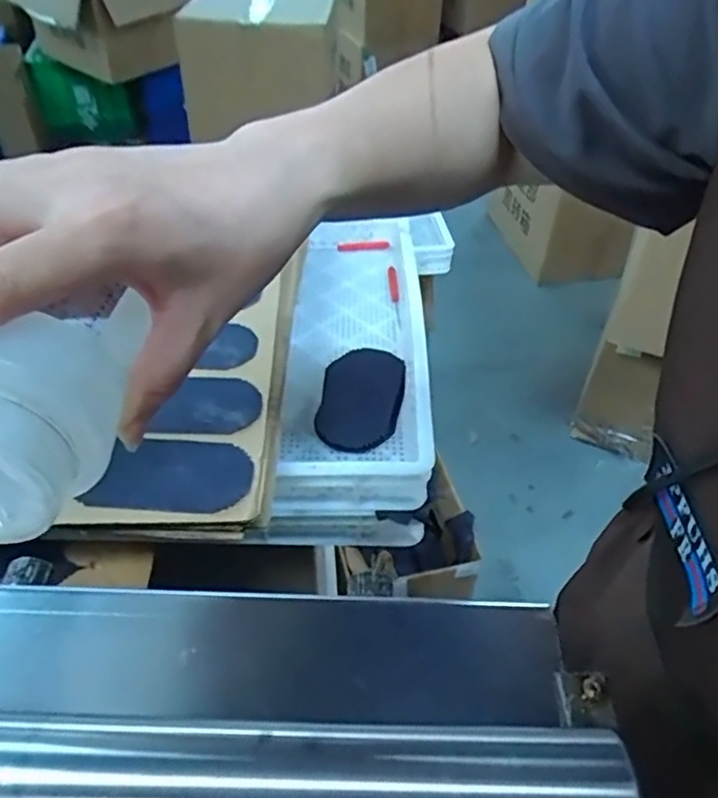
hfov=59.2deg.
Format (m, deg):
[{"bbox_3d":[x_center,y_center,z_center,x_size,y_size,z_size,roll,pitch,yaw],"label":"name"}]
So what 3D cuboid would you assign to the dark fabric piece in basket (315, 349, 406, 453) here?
[{"bbox_3d":[0.002,-0.002,0.628,0.081,0.012,0.134,4,43,2],"label":"dark fabric piece in basket"}]

